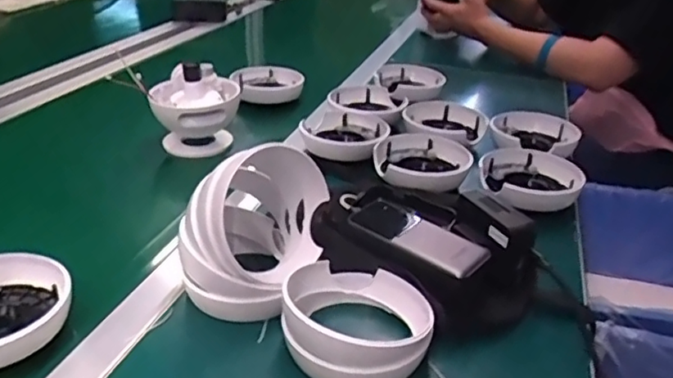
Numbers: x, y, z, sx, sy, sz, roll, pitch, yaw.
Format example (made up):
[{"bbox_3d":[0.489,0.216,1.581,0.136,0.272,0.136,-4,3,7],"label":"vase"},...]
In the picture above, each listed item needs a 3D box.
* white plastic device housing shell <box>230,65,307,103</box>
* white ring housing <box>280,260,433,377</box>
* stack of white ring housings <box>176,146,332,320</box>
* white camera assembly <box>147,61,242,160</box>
[{"bbox_3d":[-0.106,-0.167,0.966,0.104,0.027,0.112,-7,30,-18],"label":"white plastic device housing shell"},{"bbox_3d":[0.016,0.096,0.469,0.109,0.051,0.115,2,28,-1],"label":"white ring housing"},{"bbox_3d":[-0.069,0.029,0.515,0.104,0.116,0.116,8,29,10],"label":"stack of white ring housings"},{"bbox_3d":[-0.186,-0.102,0.798,0.107,0.114,0.096,-2,29,-10],"label":"white camera assembly"}]

